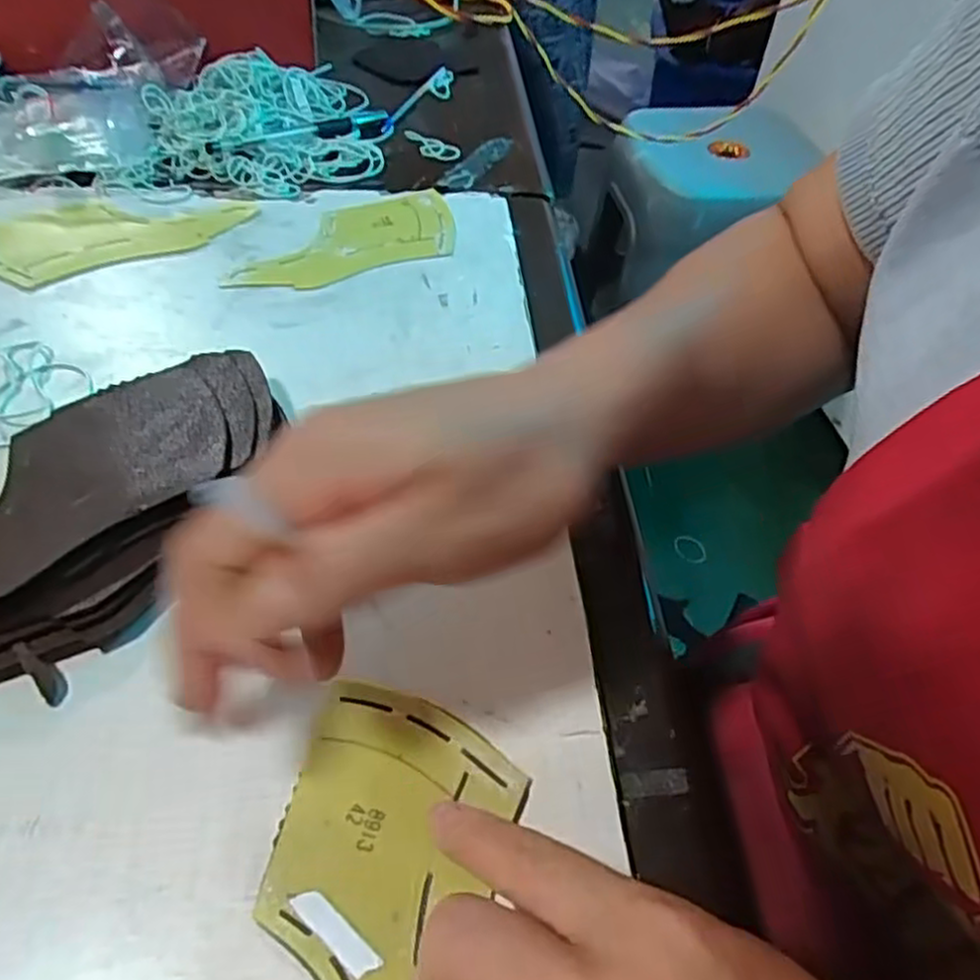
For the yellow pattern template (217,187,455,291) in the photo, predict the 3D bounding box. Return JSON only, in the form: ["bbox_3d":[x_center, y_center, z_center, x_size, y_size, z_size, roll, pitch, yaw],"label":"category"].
[{"bbox_3d":[-0.088,-0.149,0.448,0.145,0.005,0.075,-21,55,-20],"label":"yellow pattern template"}]

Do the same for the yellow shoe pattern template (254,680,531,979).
[{"bbox_3d":[-0.029,0.131,0.217,0.074,0.004,0.152,2,51,-2],"label":"yellow shoe pattern template"}]

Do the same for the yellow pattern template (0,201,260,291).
[{"bbox_3d":[-0.224,-0.157,0.444,0.148,0.005,0.079,-25,56,-22],"label":"yellow pattern template"}]

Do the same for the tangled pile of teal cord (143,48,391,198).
[{"bbox_3d":[-0.153,-0.261,0.519,0.153,0.024,0.155,-10,52,-12],"label":"tangled pile of teal cord"}]

